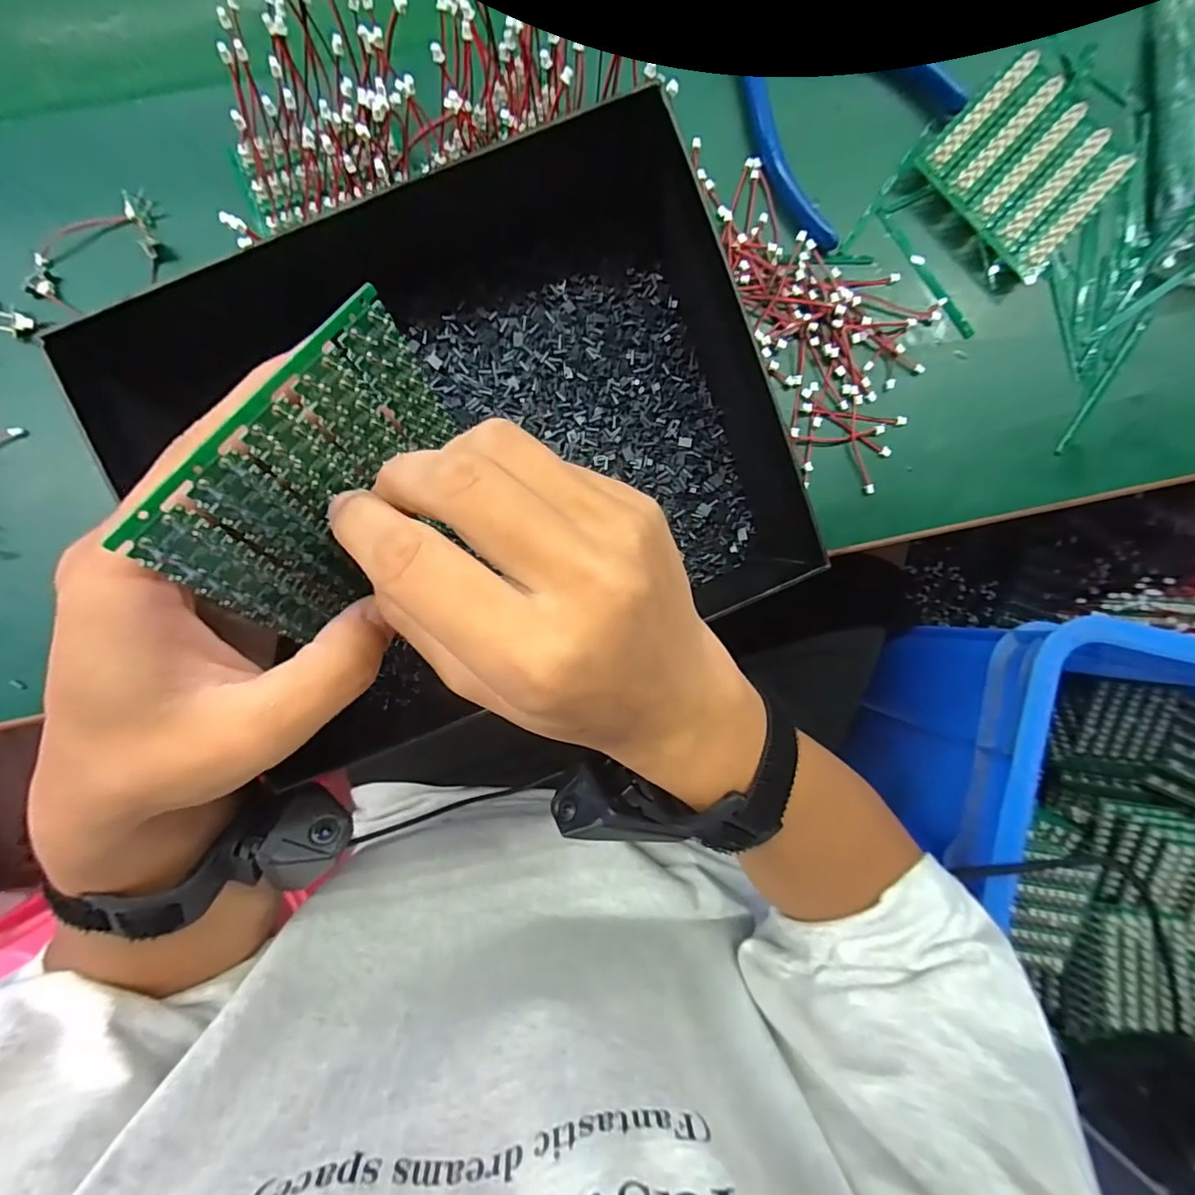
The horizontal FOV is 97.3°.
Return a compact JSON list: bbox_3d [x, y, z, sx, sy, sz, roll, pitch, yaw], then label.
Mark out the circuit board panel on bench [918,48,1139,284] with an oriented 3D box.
[{"bbox_3d":[0.226,-0.228,0.279,0.085,0.019,0.080,42,90,-3],"label":"circuit board panel on bench"}]

